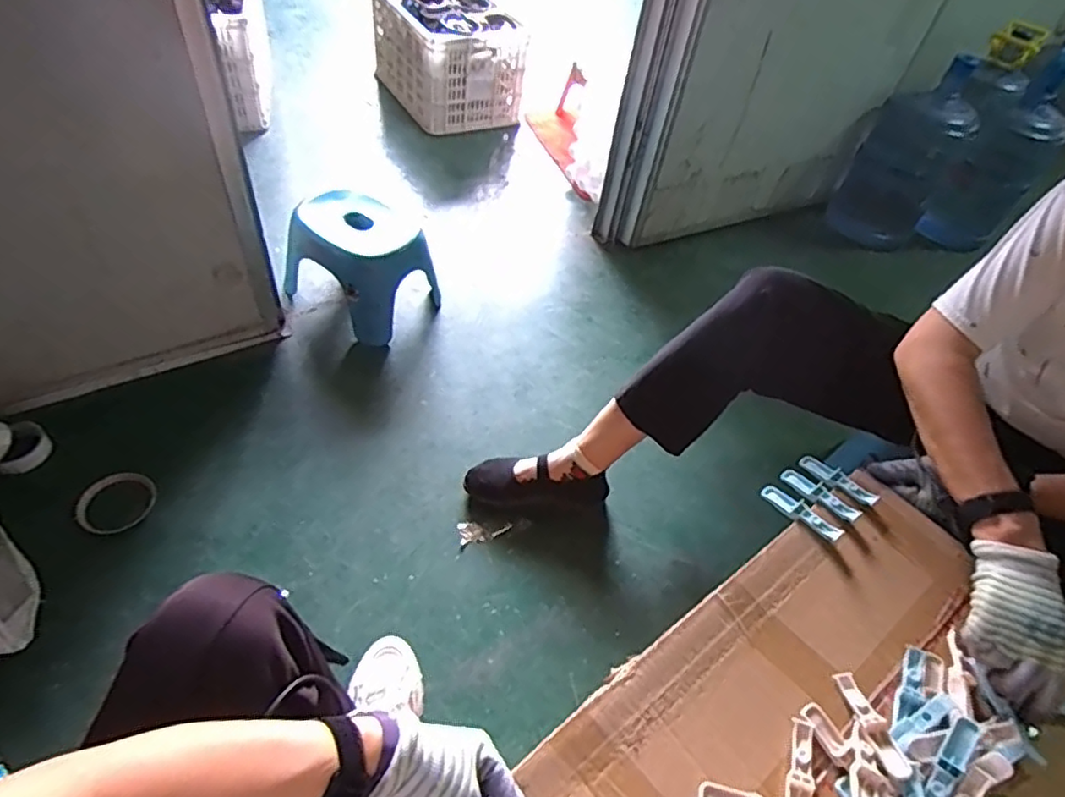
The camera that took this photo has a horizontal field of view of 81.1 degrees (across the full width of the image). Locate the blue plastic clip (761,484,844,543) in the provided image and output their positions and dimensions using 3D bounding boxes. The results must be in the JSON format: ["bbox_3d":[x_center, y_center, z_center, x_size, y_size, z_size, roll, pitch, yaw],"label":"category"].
[{"bbox_3d":[0.303,0.129,0.707,0.024,0.016,0.092,-30,46,-27],"label":"blue plastic clip"}]

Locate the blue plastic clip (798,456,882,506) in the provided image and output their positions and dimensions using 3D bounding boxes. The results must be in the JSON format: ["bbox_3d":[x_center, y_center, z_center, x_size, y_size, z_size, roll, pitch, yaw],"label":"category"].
[{"bbox_3d":[0.361,0.098,0.740,0.031,0.014,0.092,-26,41,-25],"label":"blue plastic clip"}]

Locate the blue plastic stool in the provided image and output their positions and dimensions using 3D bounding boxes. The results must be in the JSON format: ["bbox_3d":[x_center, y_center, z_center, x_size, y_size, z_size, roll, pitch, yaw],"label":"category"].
[{"bbox_3d":[-0.327,-0.253,1.199,0.216,0.218,0.207,35,53,21],"label":"blue plastic stool"}]

